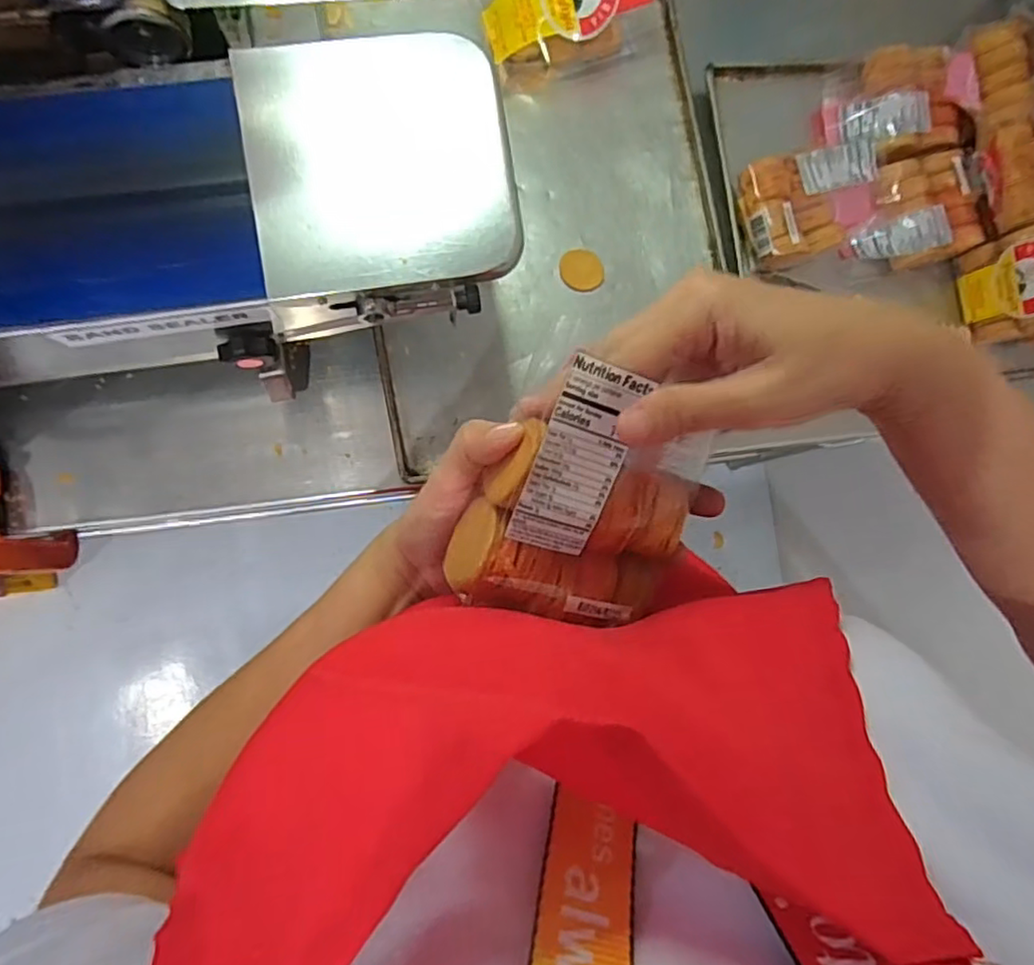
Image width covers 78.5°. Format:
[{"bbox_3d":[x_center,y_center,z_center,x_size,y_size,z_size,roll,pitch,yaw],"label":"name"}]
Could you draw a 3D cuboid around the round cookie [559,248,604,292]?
[{"bbox_3d":[0.058,-0.190,0.564,0.039,0.004,0.038,-4,86,-7],"label":"round cookie"}]

